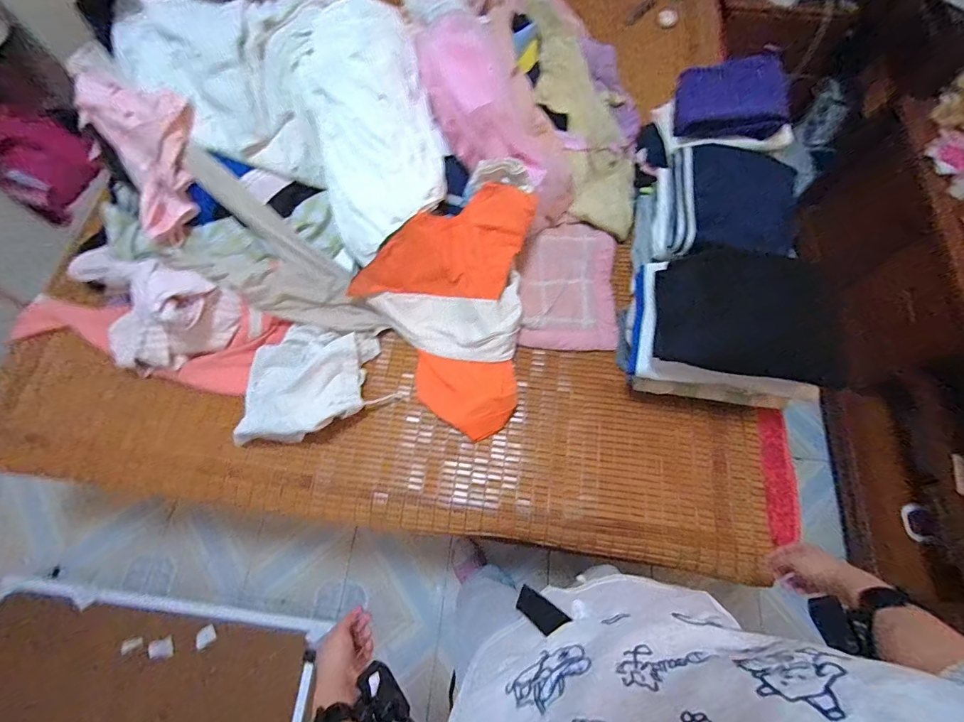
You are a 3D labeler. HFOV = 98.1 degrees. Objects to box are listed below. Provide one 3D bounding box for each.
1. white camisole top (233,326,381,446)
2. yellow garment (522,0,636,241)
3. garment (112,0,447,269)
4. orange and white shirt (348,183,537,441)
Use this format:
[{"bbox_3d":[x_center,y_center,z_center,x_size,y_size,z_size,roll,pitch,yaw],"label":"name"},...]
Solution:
[{"bbox_3d":[-0.382,0.049,0.919,0.273,0.088,0.247,0,69,3],"label":"white camisole top"},{"bbox_3d":[0.263,-0.729,1.161,0.212,0.109,0.862,-10,68,-1],"label":"yellow garment"},{"bbox_3d":[-0.360,-0.584,0.893,0.699,0.257,0.449,35,74,15],"label":"garment"},{"bbox_3d":[-0.087,-0.121,0.914,0.349,0.189,0.492,6,69,5],"label":"orange and white shirt"}]

